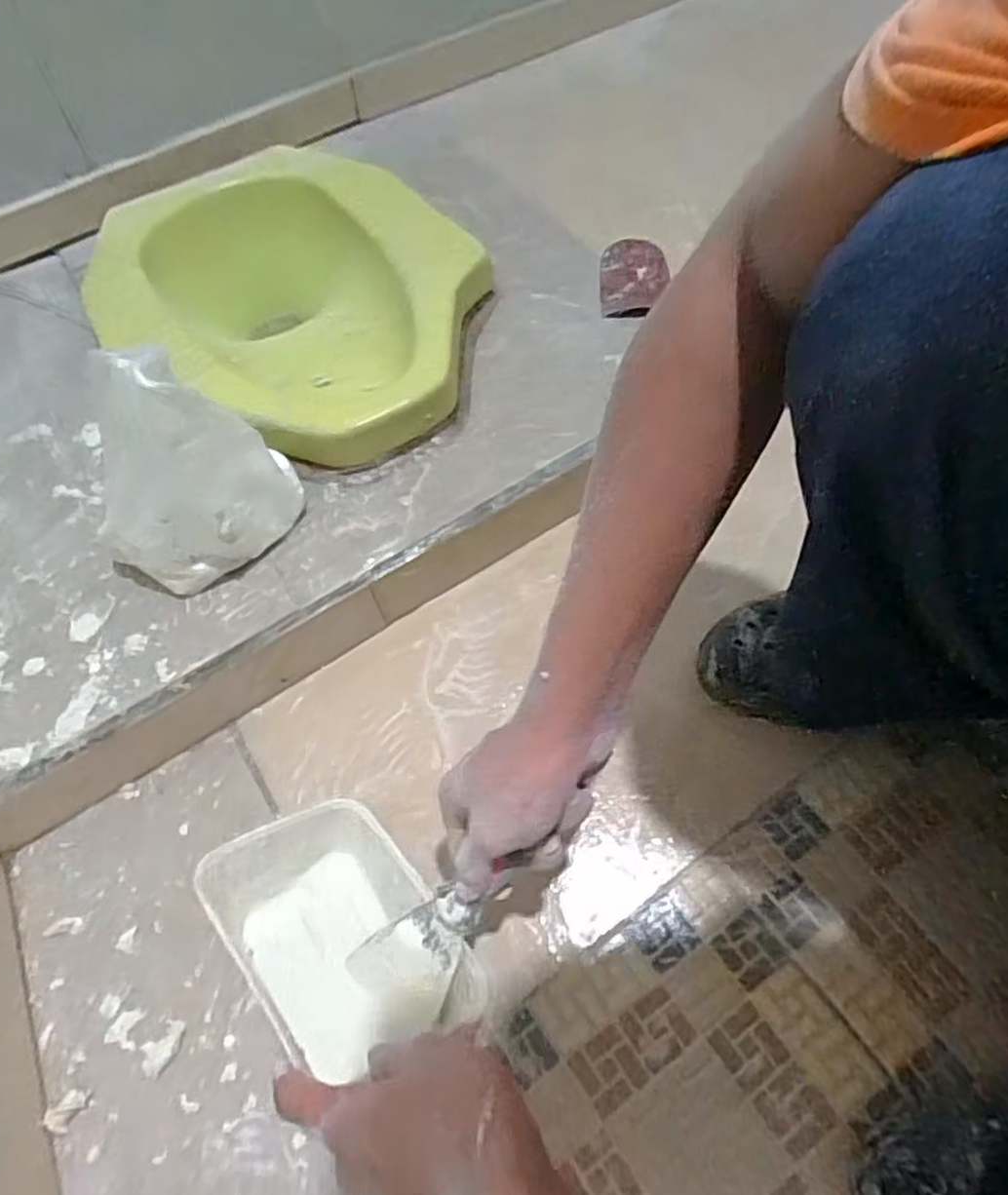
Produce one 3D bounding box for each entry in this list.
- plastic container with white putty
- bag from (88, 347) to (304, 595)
[{"bbox_3d":[-0.110,0.223,0.484,0.127,0.067,0.174,-36,67,-16],"label":"plastic container with white putty"},{"bbox_3d":[-0.231,-0.091,0.527,0.074,0.201,0.140,38,69,22],"label":"bag"}]

